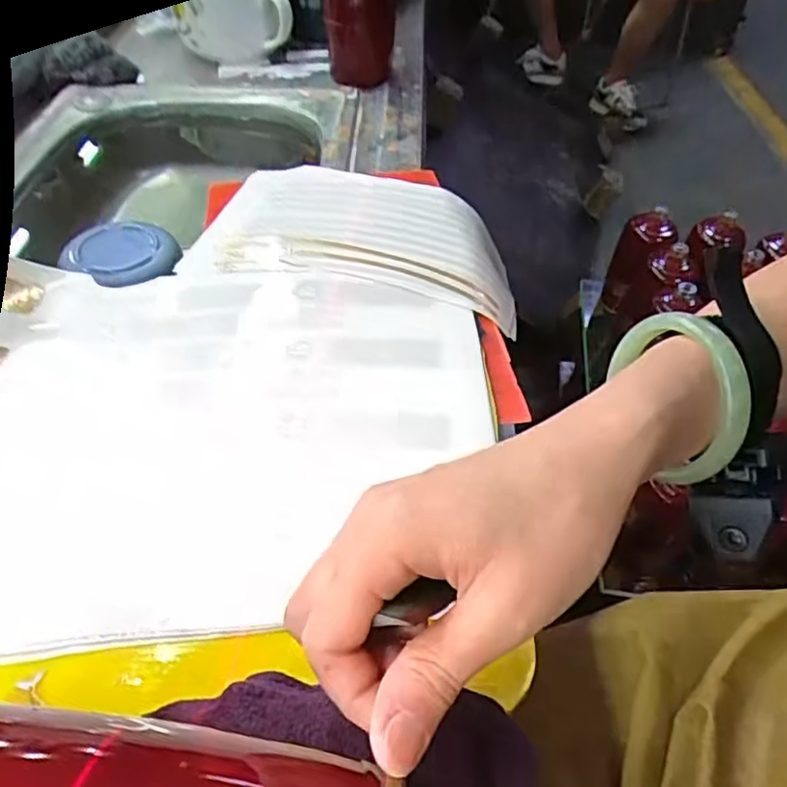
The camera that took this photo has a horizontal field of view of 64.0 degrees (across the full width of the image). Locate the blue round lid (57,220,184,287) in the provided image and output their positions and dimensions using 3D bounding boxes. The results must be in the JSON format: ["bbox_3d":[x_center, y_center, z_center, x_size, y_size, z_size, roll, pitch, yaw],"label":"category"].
[{"bbox_3d":[-0.239,-0.128,0.560,0.091,0.017,0.085,1,49,-2],"label":"blue round lid"}]

